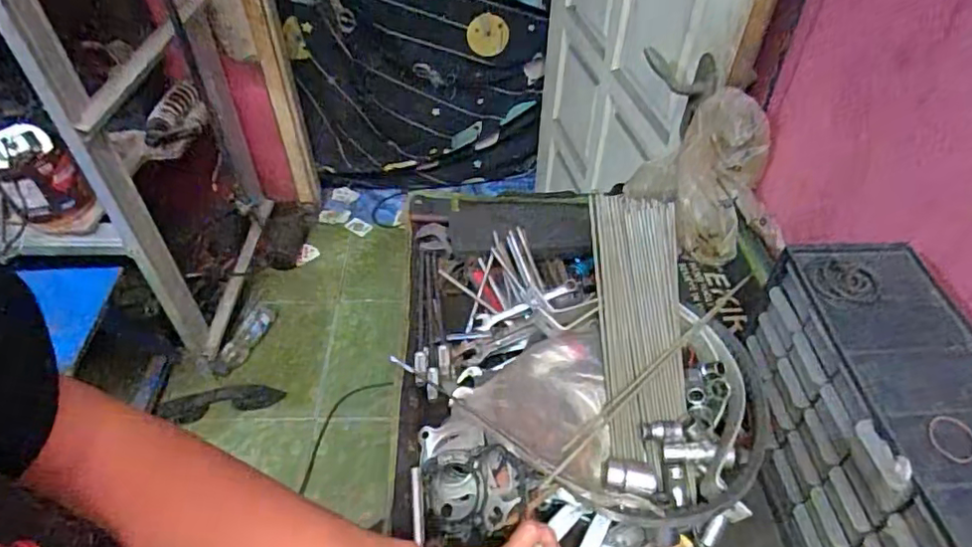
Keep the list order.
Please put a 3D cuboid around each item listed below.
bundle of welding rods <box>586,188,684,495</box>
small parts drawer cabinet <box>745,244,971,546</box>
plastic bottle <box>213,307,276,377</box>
[{"bbox_3d":[0.170,0.050,0.639,0.091,0.029,0.319,3,63,2],"label":"bundle of welding rods"},{"bbox_3d":[0.346,0.148,0.517,0.134,0.199,0.288,-2,47,-3],"label":"small parts drawer cabinet"},{"bbox_3d":[-0.683,0.193,1.641,0.071,0.076,0.220,22,50,18],"label":"plastic bottle"}]

